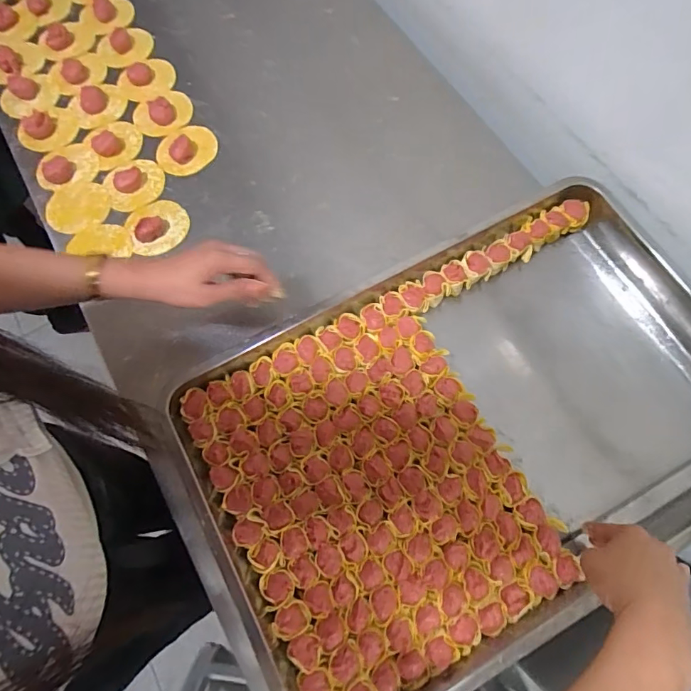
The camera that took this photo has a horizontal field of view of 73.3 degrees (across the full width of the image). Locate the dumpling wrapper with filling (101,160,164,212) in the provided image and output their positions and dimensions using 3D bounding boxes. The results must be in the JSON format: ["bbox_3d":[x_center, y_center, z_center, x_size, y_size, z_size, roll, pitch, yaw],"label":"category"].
[{"bbox_3d":[-0.291,-0.226,0.635,0.081,0.015,0.071,-39,74,-13],"label":"dumpling wrapper with filling"}]

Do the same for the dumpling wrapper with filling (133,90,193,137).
[{"bbox_3d":[-0.268,-0.344,0.675,0.084,0.025,0.080,0,69,0],"label":"dumpling wrapper with filling"}]

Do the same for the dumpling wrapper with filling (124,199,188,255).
[{"bbox_3d":[-0.250,-0.163,0.612,0.080,0.034,0.074,-21,71,-8],"label":"dumpling wrapper with filling"}]

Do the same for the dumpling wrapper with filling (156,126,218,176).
[{"bbox_3d":[-0.224,-0.278,0.656,0.082,0.013,0.074,-9,70,-3],"label":"dumpling wrapper with filling"}]

